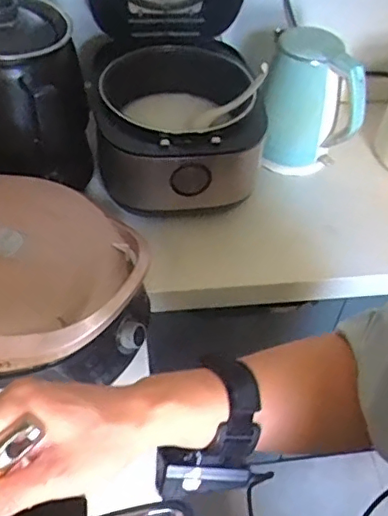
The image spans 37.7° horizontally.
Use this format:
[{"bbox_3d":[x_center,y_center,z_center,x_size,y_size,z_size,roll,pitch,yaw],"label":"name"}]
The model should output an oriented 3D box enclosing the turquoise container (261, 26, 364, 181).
[{"bbox_3d":[0.195,-0.254,0.944,0.152,0.222,0.126,14,49,8],"label":"turquoise container"}]

